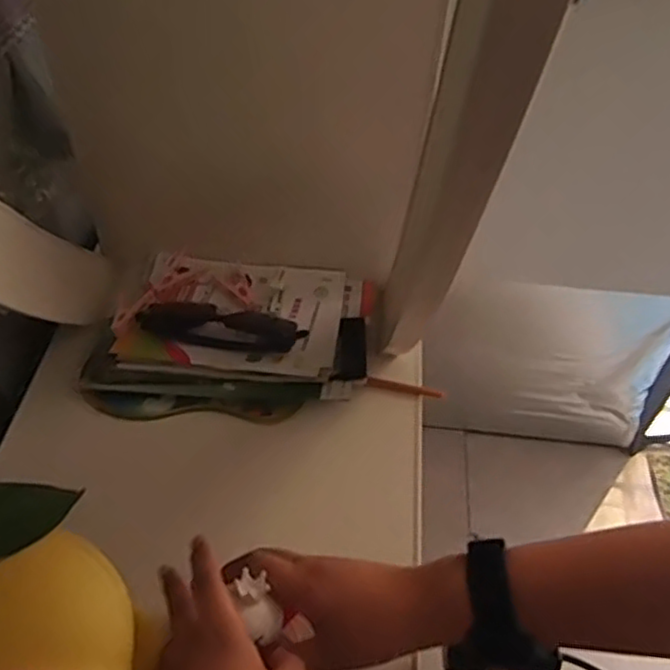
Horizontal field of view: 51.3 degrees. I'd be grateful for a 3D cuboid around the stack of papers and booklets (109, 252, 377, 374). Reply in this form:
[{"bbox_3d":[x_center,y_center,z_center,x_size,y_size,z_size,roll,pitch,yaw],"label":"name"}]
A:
[{"bbox_3d":[-0.079,-0.022,0.642,0.214,0.016,0.136,8,45,3],"label":"stack of papers and booklets"}]

